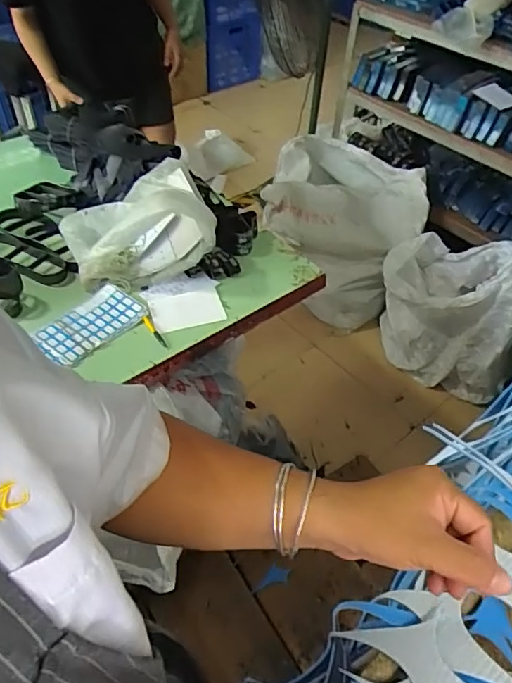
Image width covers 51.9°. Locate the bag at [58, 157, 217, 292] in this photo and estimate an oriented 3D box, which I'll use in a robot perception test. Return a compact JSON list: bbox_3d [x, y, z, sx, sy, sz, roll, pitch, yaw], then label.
[{"bbox_3d":[-0.259,-0.263,1.146,0.301,0.181,0.230,-20,51,-18],"label":"bag"}]

